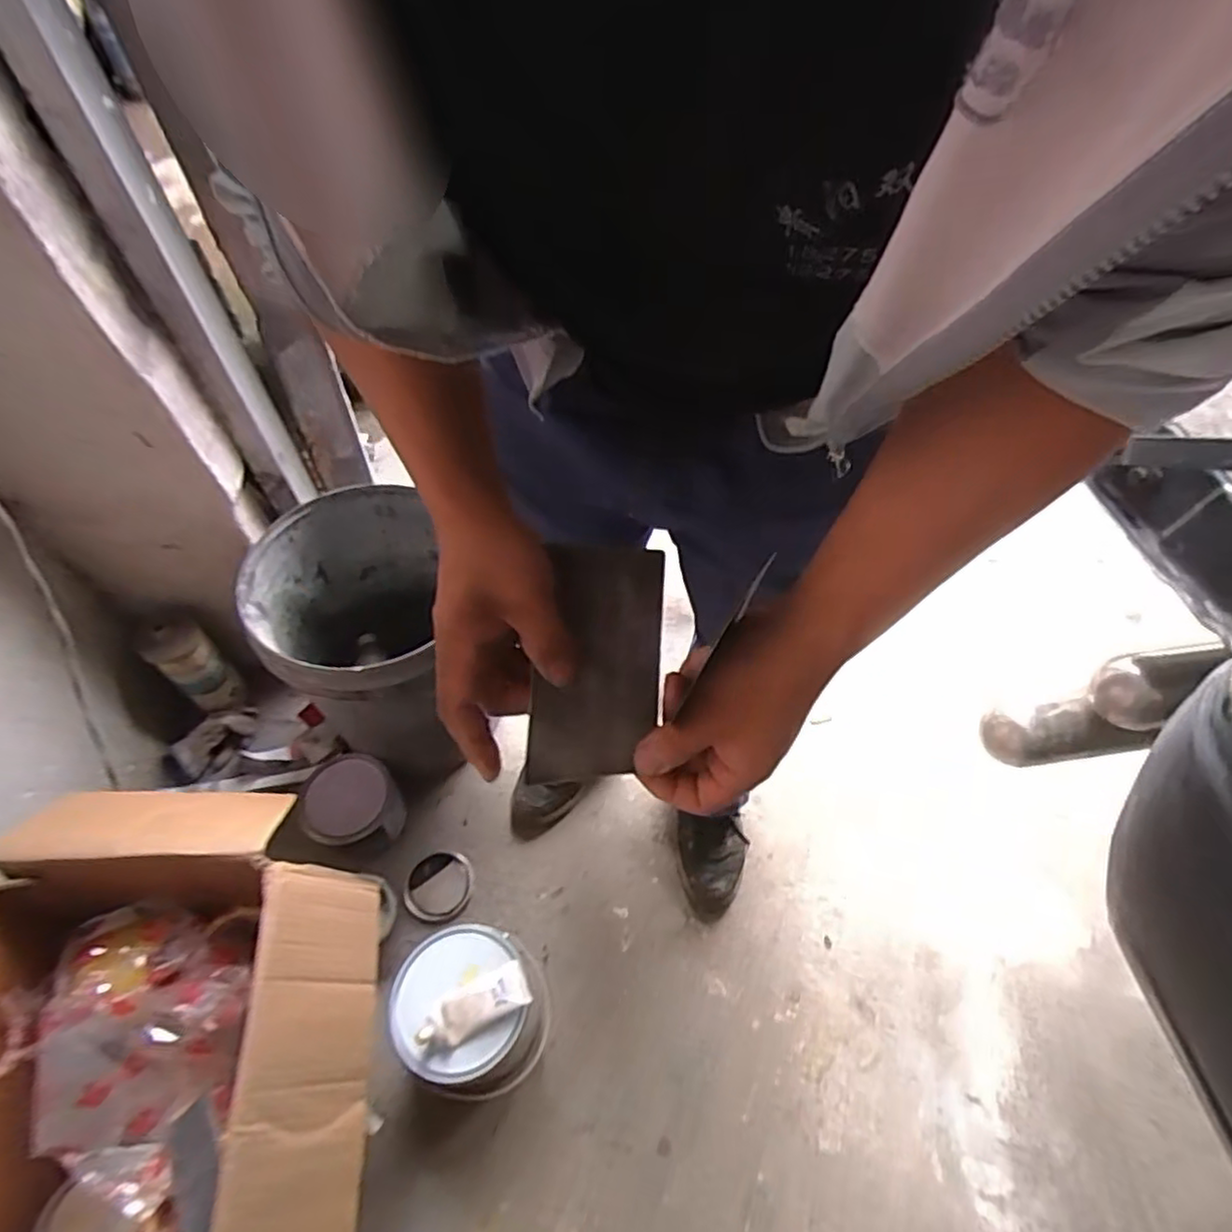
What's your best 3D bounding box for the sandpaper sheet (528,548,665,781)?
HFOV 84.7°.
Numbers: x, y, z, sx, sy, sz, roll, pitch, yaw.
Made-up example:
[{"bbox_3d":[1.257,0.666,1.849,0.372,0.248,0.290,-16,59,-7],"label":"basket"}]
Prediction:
[{"bbox_3d":[-0.011,0.025,0.389,0.069,0.007,0.132,4,82,-4],"label":"sandpaper sheet"}]

